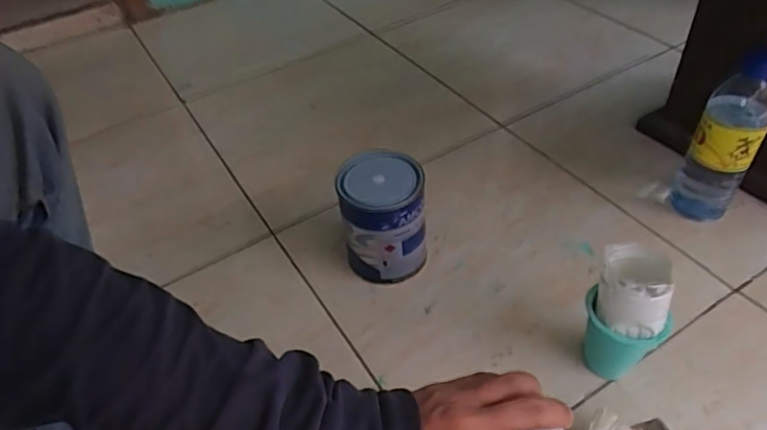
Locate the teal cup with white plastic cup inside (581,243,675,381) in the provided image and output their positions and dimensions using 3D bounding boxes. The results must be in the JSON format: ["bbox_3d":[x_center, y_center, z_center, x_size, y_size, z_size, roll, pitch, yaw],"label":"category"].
[{"bbox_3d":[0.230,0.096,0.538,0.066,0.142,0.079,13,46,18],"label":"teal cup with white plastic cup inside"}]

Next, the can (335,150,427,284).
[{"bbox_3d":[0.001,0.005,0.652,0.092,0.127,0.089,-3,43,3],"label":"can"}]

